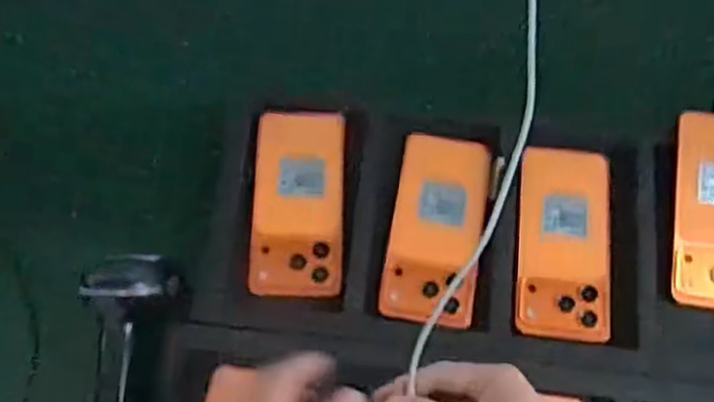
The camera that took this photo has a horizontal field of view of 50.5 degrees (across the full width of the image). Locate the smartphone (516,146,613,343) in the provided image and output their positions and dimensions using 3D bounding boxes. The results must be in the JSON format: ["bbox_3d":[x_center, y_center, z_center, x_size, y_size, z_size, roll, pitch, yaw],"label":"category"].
[{"bbox_3d":[0.173,0.033,0.627,0.076,0.013,0.161,6,69,1],"label":"smartphone"}]

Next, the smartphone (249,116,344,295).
[{"bbox_3d":[-0.049,0.000,0.637,0.074,0.013,0.160,1,69,-1],"label":"smartphone"}]

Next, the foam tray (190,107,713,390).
[{"bbox_3d":[0.119,0.032,0.620,0.481,0.027,0.218,5,67,0],"label":"foam tray"}]

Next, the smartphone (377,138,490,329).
[{"bbox_3d":[0.067,0.022,0.636,0.077,0.016,0.159,10,69,3],"label":"smartphone"}]

